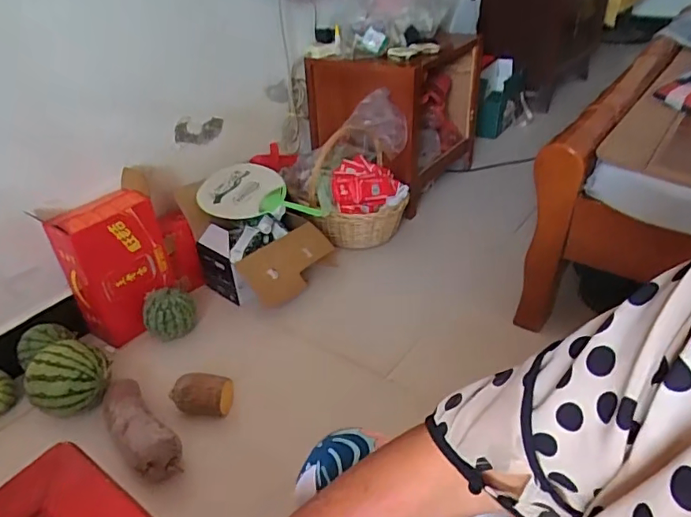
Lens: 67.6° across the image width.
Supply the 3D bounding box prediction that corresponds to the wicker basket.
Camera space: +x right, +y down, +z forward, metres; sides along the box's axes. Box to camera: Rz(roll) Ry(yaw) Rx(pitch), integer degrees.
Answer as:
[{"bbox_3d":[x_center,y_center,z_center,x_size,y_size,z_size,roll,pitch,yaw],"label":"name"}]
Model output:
[{"bbox_3d":[0.025,-0.230,1.653,0.282,0.300,0.298,-8,34,-6],"label":"wicker basket"}]

